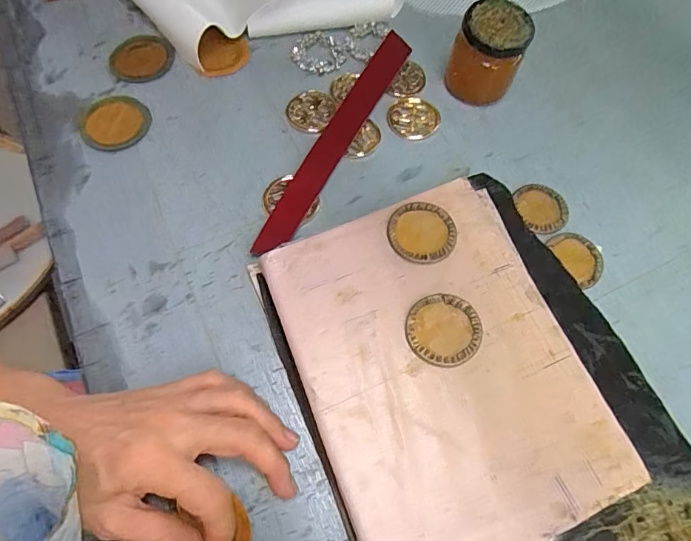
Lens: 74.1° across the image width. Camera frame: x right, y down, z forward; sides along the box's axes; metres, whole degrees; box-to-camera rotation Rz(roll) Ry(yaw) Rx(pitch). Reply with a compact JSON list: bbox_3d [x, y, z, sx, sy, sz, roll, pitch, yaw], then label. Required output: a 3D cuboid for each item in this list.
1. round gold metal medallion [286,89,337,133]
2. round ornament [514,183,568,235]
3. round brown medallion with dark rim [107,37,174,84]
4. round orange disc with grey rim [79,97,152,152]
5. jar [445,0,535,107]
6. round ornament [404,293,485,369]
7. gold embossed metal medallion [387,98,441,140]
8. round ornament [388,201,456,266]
[{"bbox_3d":[-0.031,-0.148,0.417,0.040,0.004,0.048,26,67,9],"label":"round gold metal medallion"},{"bbox_3d":[0.165,-0.052,0.385,0.043,0.006,0.046,1,66,-2],"label":"round ornament"},{"bbox_3d":[-0.195,-0.204,0.437,0.057,0.004,0.055,1,66,-2],"label":"round brown medallion with dark rim"},{"bbox_3d":[-0.204,-0.131,0.405,0.058,0.004,0.058,1,66,-2],"label":"round orange disc with grey rim"},{"bbox_3d":[0.128,-0.193,0.412,0.058,0.072,0.058,1,66,-2],"label":"jar"},{"bbox_3d":[0.063,0.037,0.292,0.046,0.004,0.047,1,66,-2],"label":"round ornament"},{"bbox_3d":[0.063,-0.139,0.419,0.047,0.005,0.042,6,66,0],"label":"gold embossed metal medallion"},{"bbox_3d":[0.054,-0.026,0.320,0.046,0.004,0.045,1,66,-2],"label":"round ornament"}]

